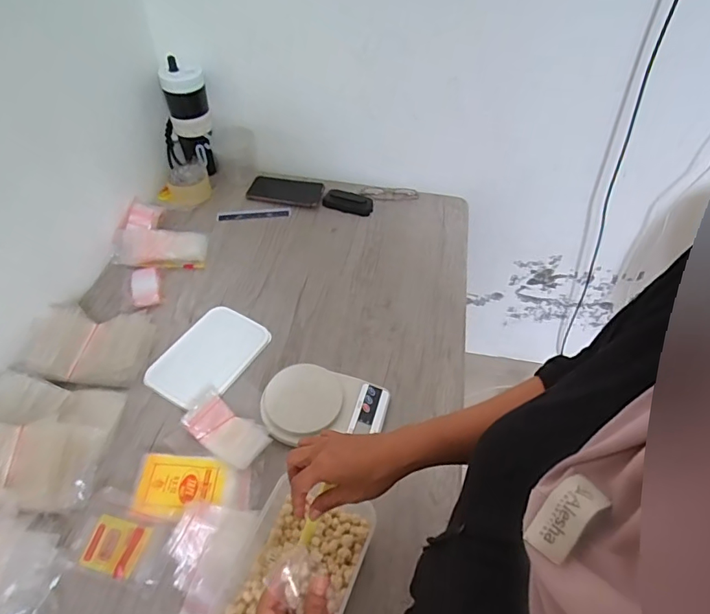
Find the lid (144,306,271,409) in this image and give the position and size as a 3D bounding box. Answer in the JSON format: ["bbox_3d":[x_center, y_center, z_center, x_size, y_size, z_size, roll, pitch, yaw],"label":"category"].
[{"bbox_3d":[-0.237,0.076,0.770,0.117,0.013,0.185,25,53,18],"label":"lid"}]

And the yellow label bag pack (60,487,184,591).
[{"bbox_3d":[-0.288,0.280,0.580,0.126,0.014,0.088,15,51,10],"label":"yellow label bag pack"}]

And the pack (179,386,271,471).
[{"bbox_3d":[-0.183,0.175,0.673,0.124,0.023,0.064,31,55,22],"label":"pack"}]

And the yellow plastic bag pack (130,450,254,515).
[{"bbox_3d":[-0.215,0.235,0.625,0.146,0.013,0.081,4,50,1],"label":"yellow plastic bag pack"}]

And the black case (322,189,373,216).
[{"bbox_3d":[-0.015,-0.229,1.027,0.109,0.017,0.054,14,51,9],"label":"black case"}]

